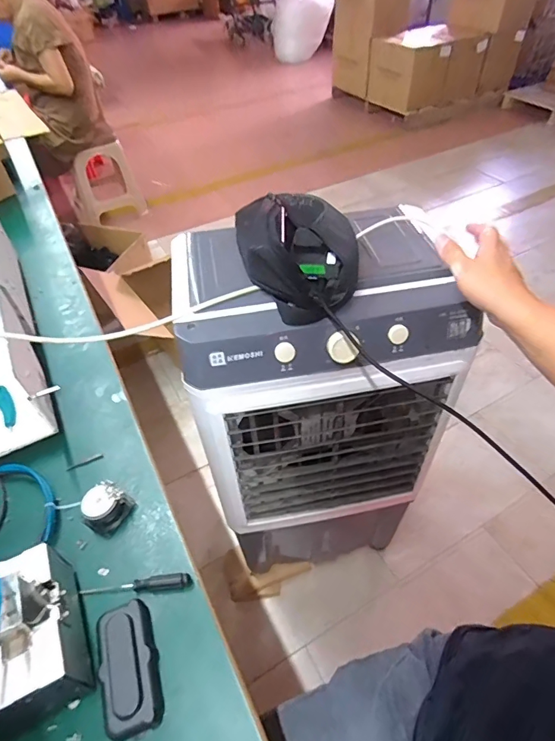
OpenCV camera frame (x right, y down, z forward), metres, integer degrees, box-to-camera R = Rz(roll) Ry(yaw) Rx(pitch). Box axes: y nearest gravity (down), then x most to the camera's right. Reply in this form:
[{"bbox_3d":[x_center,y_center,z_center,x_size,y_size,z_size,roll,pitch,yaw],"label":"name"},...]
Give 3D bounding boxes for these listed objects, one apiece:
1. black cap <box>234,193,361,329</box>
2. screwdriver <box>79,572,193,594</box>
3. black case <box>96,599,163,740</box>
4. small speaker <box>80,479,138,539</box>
[{"bbox_3d":[0.024,-0.183,0.587,0.161,0.097,0.241,-5,48,-2],"label":"black cap"},{"bbox_3d":[-0.153,0.233,0.460,0.118,0.008,0.016,-6,48,-3],"label":"screwdriver"},{"bbox_3d":[-0.145,0.287,0.415,0.050,0.025,0.107,-15,49,-11],"label":"black case"},{"bbox_3d":[-0.210,0.166,0.521,0.044,0.035,0.052,23,53,21],"label":"small speaker"}]

